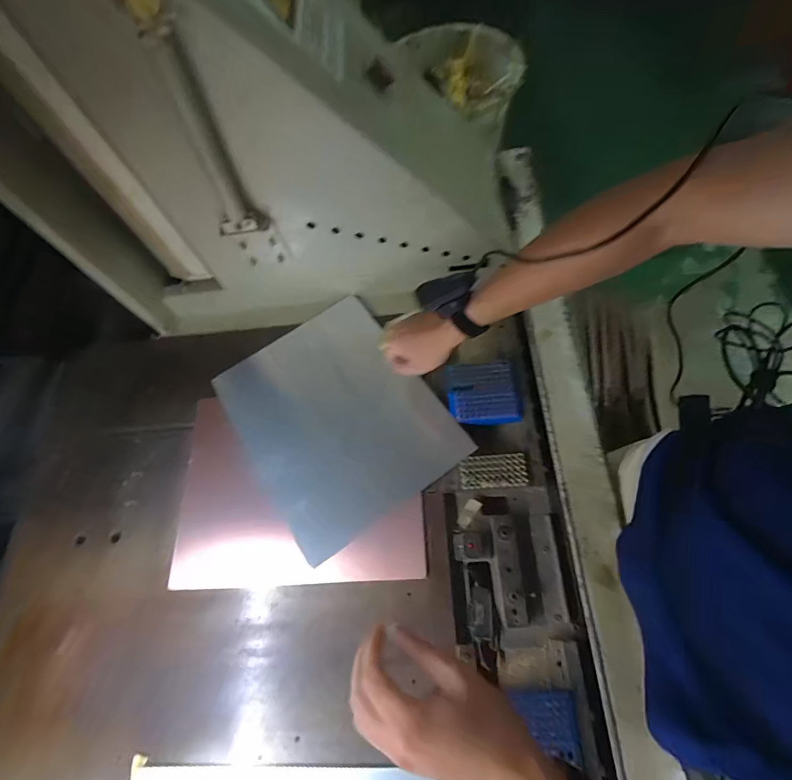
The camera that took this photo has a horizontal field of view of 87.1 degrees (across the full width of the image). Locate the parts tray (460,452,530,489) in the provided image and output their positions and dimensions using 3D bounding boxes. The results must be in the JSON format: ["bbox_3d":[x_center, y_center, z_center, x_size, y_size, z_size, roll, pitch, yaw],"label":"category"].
[{"bbox_3d":[0.156,0.129,0.668,0.105,0.015,0.051,-5,65,5],"label":"parts tray"}]

